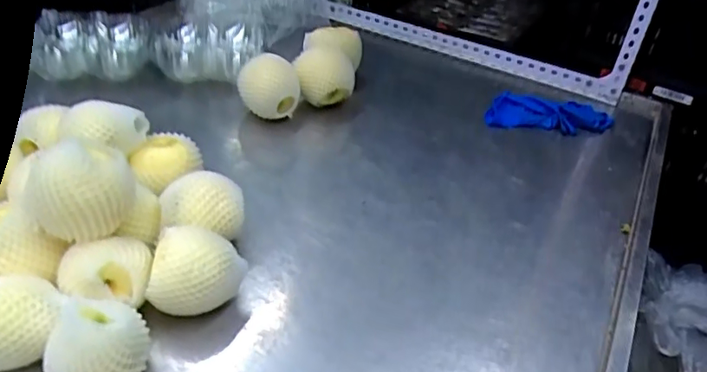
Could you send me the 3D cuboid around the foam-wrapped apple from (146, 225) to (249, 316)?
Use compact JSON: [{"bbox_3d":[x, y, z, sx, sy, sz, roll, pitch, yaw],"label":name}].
[{"bbox_3d":[-0.166,0.096,0.598,0.093,0.087,0.084,6,36,1],"label":"foam-wrapped apple"}]

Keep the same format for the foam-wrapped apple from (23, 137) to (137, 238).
[{"bbox_3d":[-0.279,0.004,0.573,0.098,0.104,0.081,-13,39,-24],"label":"foam-wrapped apple"}]

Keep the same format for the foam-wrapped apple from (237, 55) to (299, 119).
[{"bbox_3d":[-0.149,-0.163,0.974,0.105,0.108,0.083,8,34,4],"label":"foam-wrapped apple"}]

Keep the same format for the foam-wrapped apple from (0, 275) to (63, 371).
[{"bbox_3d":[-0.314,0.131,0.524,0.083,0.077,0.078,-2,36,-10],"label":"foam-wrapped apple"}]

